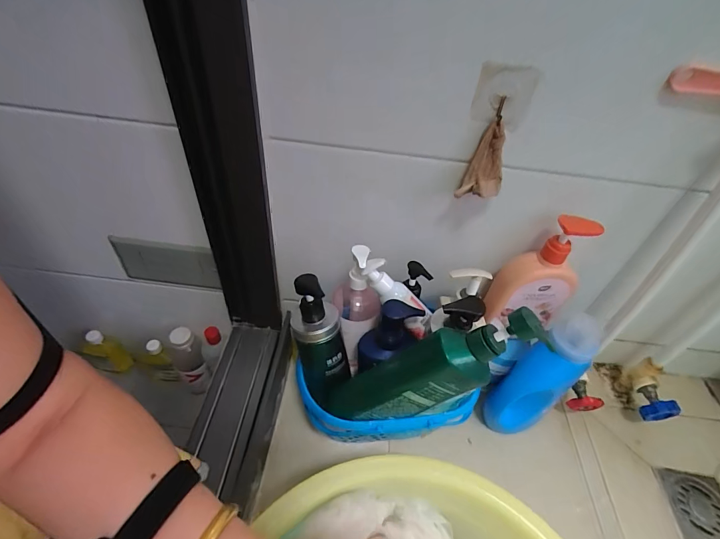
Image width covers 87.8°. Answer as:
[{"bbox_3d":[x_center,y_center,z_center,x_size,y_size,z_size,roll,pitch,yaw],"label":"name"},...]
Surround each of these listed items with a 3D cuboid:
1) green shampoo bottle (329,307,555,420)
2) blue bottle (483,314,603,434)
[{"bbox_3d":[0.080,0.117,0.433,0.060,0.266,0.058,37,35,-32],"label":"green shampoo bottle"},{"bbox_3d":[0.247,0.165,0.534,0.093,0.231,0.069,-28,54,-30],"label":"blue bottle"}]

